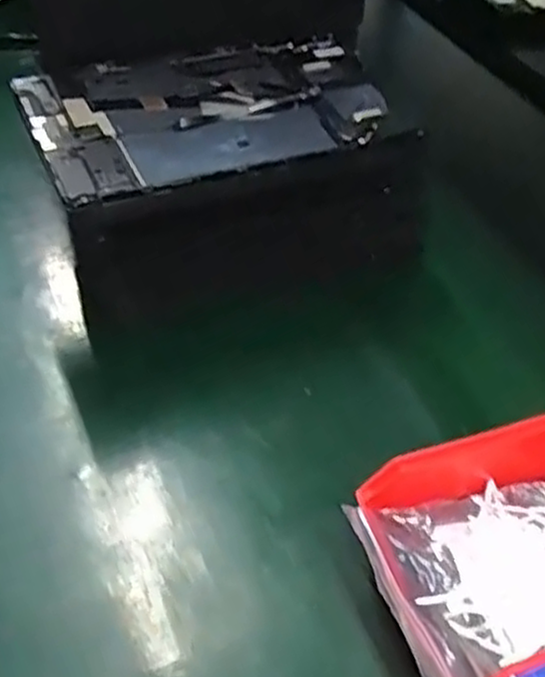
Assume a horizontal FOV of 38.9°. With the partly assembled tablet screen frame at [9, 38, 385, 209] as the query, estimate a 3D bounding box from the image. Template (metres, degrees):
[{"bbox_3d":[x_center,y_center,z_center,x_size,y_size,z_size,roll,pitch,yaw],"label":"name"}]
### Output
[{"bbox_3d":[-0.036,-0.152,0.507,0.236,0.014,0.137,-15,50,-19],"label":"partly assembled tablet screen frame"}]

